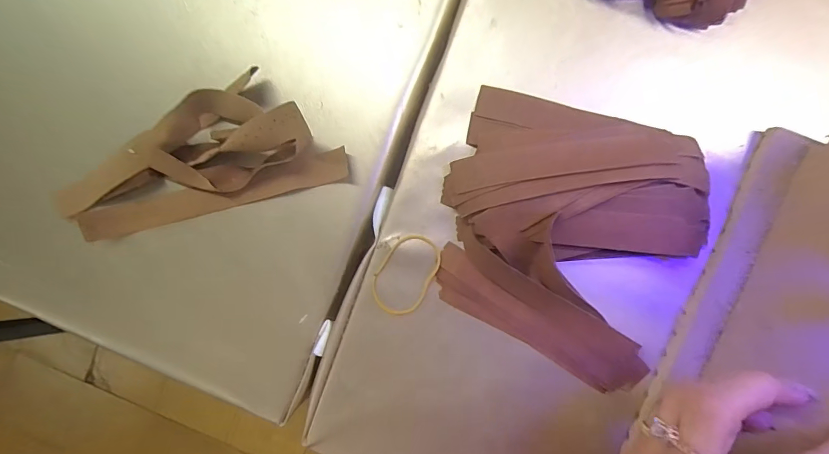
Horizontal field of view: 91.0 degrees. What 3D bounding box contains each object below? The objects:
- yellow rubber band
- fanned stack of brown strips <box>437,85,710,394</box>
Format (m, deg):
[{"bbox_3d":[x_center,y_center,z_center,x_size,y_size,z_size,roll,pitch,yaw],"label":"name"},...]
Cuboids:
[{"bbox_3d":[-0.006,0.030,0.248,0.033,0.004,0.051,32,93,2],"label":"yellow rubber band"},{"bbox_3d":[0.083,0.005,0.231,0.140,0.025,0.141,21,93,2],"label":"fanned stack of brown strips"}]

